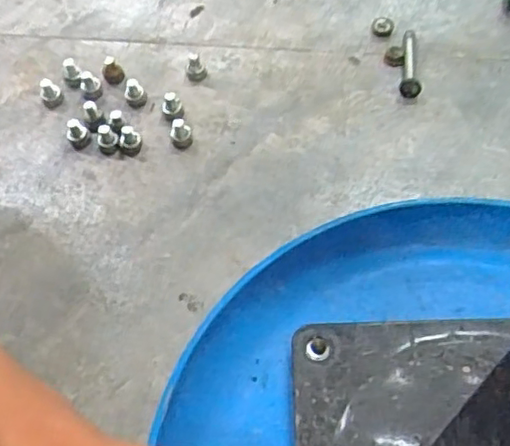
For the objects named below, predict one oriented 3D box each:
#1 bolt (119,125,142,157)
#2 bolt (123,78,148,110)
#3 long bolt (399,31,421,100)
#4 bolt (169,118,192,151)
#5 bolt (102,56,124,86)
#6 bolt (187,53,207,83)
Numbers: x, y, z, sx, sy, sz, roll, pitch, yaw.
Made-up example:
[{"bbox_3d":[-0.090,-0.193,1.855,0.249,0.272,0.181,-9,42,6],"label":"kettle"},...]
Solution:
[{"bbox_3d":[-0.081,-0.053,0.405,0.014,0.018,0.015,-21,59,-10],"label":"bolt"},{"bbox_3d":[-0.083,-0.089,0.429,0.014,0.016,0.016,-17,58,-7],"label":"bolt"},{"bbox_3d":[0.106,-0.111,0.425,0.013,0.010,0.063,4,58,6],"label":"long bolt"},{"bbox_3d":[-0.048,-0.058,0.407,0.014,0.015,0.015,-2,57,3],"label":"bolt"},{"bbox_3d":[-0.101,-0.106,0.440,0.014,0.016,0.015,-17,58,-7],"label":"bolt"},{"bbox_3d":[-0.041,-0.108,0.435,0.013,0.015,0.014,-13,58,-4],"label":"bolt"}]

